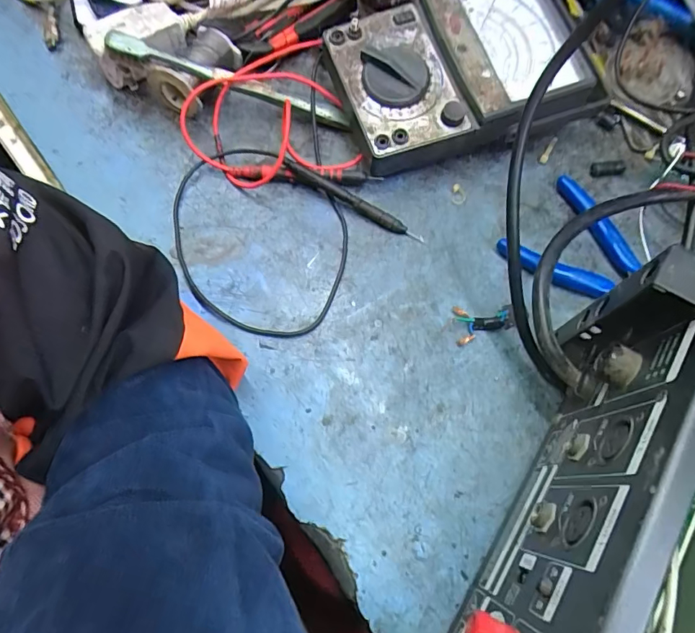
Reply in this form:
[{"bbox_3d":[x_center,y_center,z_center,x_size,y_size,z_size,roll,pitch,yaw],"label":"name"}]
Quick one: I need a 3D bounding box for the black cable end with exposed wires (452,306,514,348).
[{"bbox_3d":[0.094,0.005,0.332,0.041,0.004,0.026,-4,70,-3],"label":"black cable end with exposed wires"}]

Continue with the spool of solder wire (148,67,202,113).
[{"bbox_3d":[-0.129,-0.166,0.363,0.043,0.037,0.010,18,74,4],"label":"spool of solder wire"}]

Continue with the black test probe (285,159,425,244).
[{"bbox_3d":[0.005,-0.084,0.356,0.110,0.015,0.008,30,72,9],"label":"black test probe"}]

